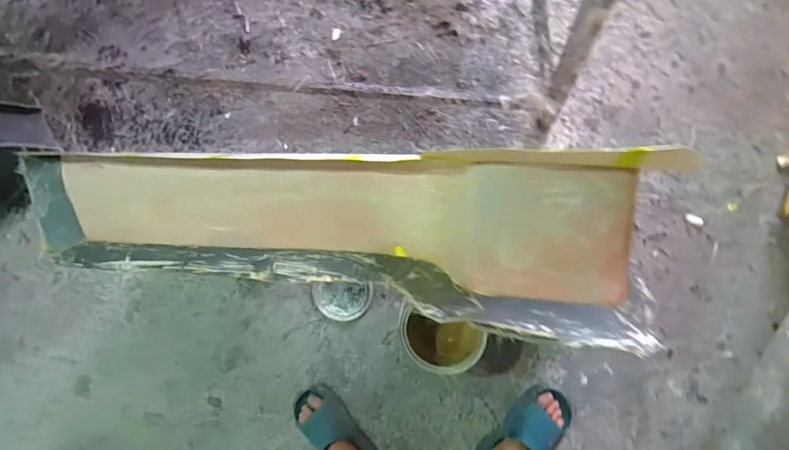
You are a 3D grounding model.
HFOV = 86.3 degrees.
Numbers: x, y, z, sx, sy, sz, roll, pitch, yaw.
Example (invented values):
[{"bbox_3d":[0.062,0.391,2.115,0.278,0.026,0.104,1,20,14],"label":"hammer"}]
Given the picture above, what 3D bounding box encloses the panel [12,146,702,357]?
[{"bbox_3d":[-0.133,-0.003,0.552,0.810,0.150,0.162,5,93,23],"label":"panel"}]

